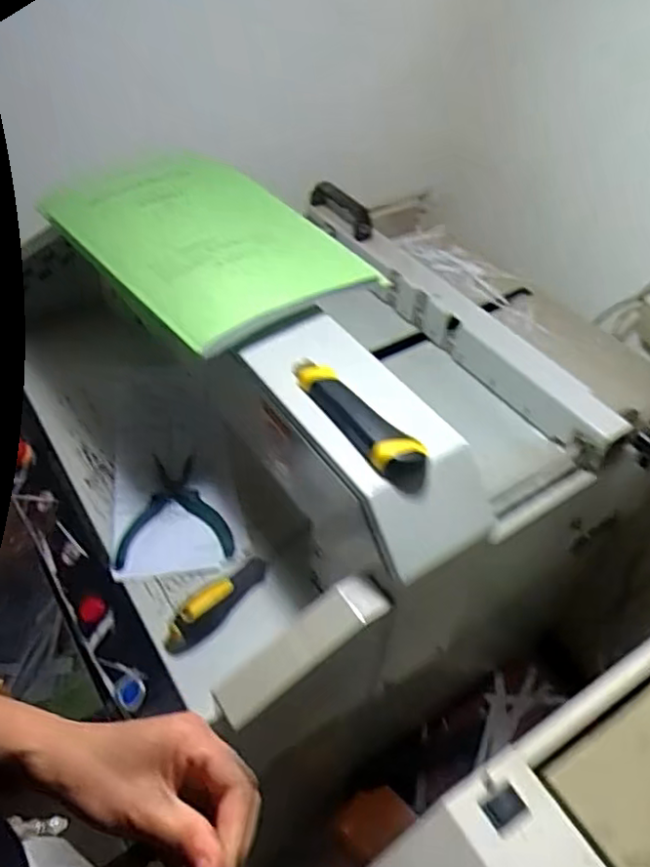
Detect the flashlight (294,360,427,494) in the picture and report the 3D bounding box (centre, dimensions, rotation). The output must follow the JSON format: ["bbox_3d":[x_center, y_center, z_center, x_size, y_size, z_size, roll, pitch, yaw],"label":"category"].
[{"bbox_3d":[0.023,-0.012,0.528,0.031,0.026,0.154,-24,51,-25],"label":"flashlight"}]

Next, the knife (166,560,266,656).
[{"bbox_3d":[-0.097,0.157,0.611,0.030,0.040,0.113,32,52,26],"label":"knife"}]

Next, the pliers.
[{"bbox_3d":[-0.161,0.077,0.694,0.114,0.025,0.131,-6,46,-9],"label":"pliers"}]

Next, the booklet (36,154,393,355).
[{"bbox_3d":[-0.117,-0.205,0.671,0.222,0.031,0.310,-30,54,-28],"label":"booklet"}]

